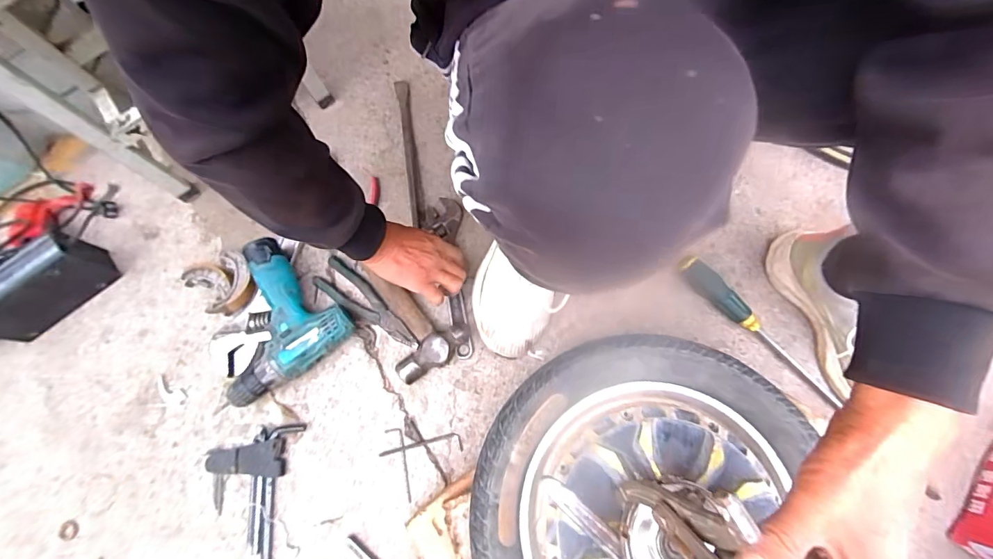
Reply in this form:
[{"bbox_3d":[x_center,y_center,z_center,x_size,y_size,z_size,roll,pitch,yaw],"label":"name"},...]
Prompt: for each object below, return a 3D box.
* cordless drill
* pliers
[{"bbox_3d":[-0.317,0.074,0.605,0.166,0.060,0.196,41,79,16],"label":"cordless drill"},{"bbox_3d":[-0.184,0.036,0.631,0.183,0.022,0.050,33,77,14],"label":"pliers"}]

